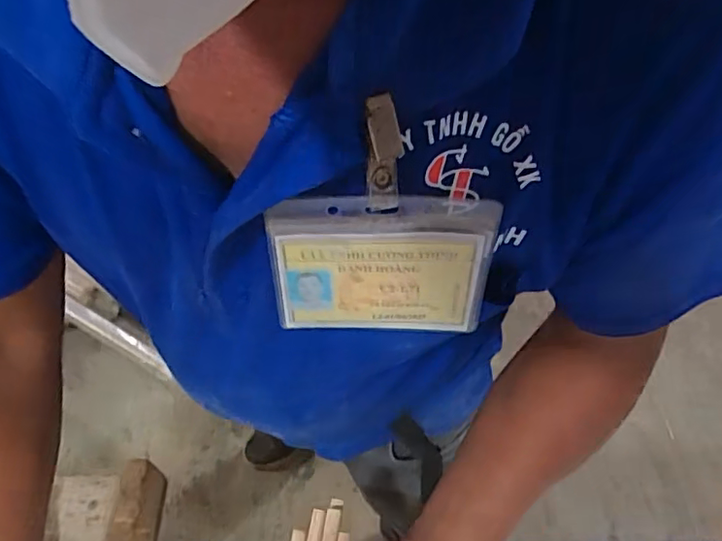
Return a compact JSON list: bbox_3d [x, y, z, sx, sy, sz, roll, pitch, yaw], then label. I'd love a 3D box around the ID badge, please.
[{"bbox_3d":[0.008,0.000,0.261,0.097,0.081,0.005,2,43,-1],"label":"ID badge"}]

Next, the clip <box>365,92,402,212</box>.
[{"bbox_3d":[0.009,-0.043,0.217,0.012,0.047,0.014,4,54,5],"label":"clip"}]

